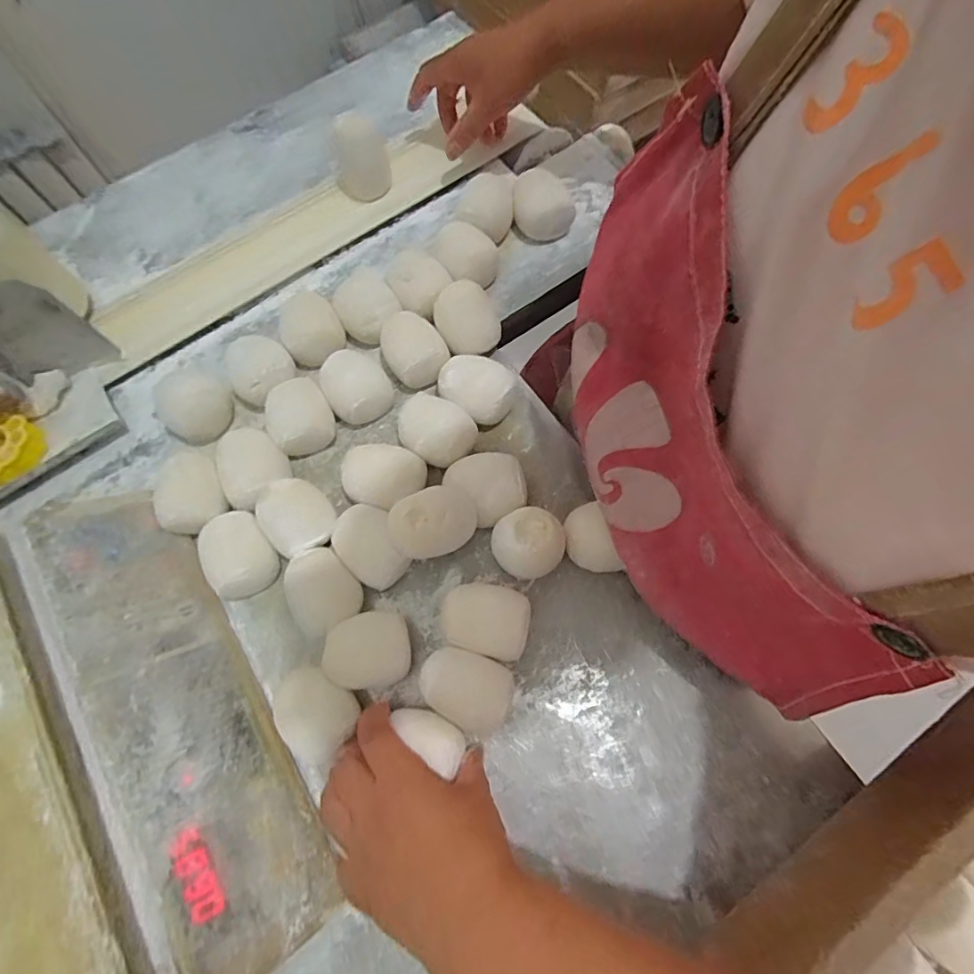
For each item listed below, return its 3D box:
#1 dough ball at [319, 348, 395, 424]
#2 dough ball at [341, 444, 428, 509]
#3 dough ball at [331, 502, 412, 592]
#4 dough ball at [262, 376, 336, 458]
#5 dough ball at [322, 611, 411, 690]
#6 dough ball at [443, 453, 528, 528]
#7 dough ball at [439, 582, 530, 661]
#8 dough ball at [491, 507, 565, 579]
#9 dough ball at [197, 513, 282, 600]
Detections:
[{"bbox_3d":[-0.111,-0.086,0.433,0.052,0.045,0.056,0,72,1],"label":"dough ball"},{"bbox_3d":[-0.081,-0.007,0.409,0.065,0.035,0.056,-19,73,-5],"label":"dough ball"},{"bbox_3d":[-0.089,0.048,0.393,0.047,0.032,0.062,-28,74,-8],"label":"dough ball"},{"bbox_3d":[-0.154,-0.058,0.422,0.050,0.046,0.052,0,72,1],"label":"dough ball"},{"bbox_3d":[-0.084,0.119,0.369,0.057,0.034,0.049,-6,72,-1],"label":"dough ball"},{"bbox_3d":[0.001,-0.001,0.404,0.051,0.039,0.061,-39,76,-11],"label":"dough ball"},{"bbox_3d":[-0.001,0.097,0.377,0.062,0.033,0.048,16,73,6],"label":"dough ball"},{"bbox_3d":[0.030,0.044,0.381,0.050,0.057,0.049,0,72,1],"label":"dough ball"},{"bbox_3d":[-0.186,0.046,0.384,0.045,0.042,0.061,-24,74,-7],"label":"dough ball"}]

